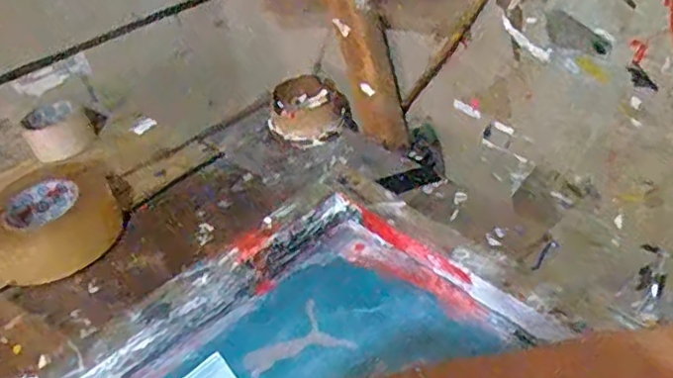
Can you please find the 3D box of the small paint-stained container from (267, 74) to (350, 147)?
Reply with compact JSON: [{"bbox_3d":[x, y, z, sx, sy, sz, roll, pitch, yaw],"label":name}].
[{"bbox_3d":[-0.040,-0.100,0.803,0.096,0.039,0.109,-22,41,-16],"label":"small paint-stained container"}]

